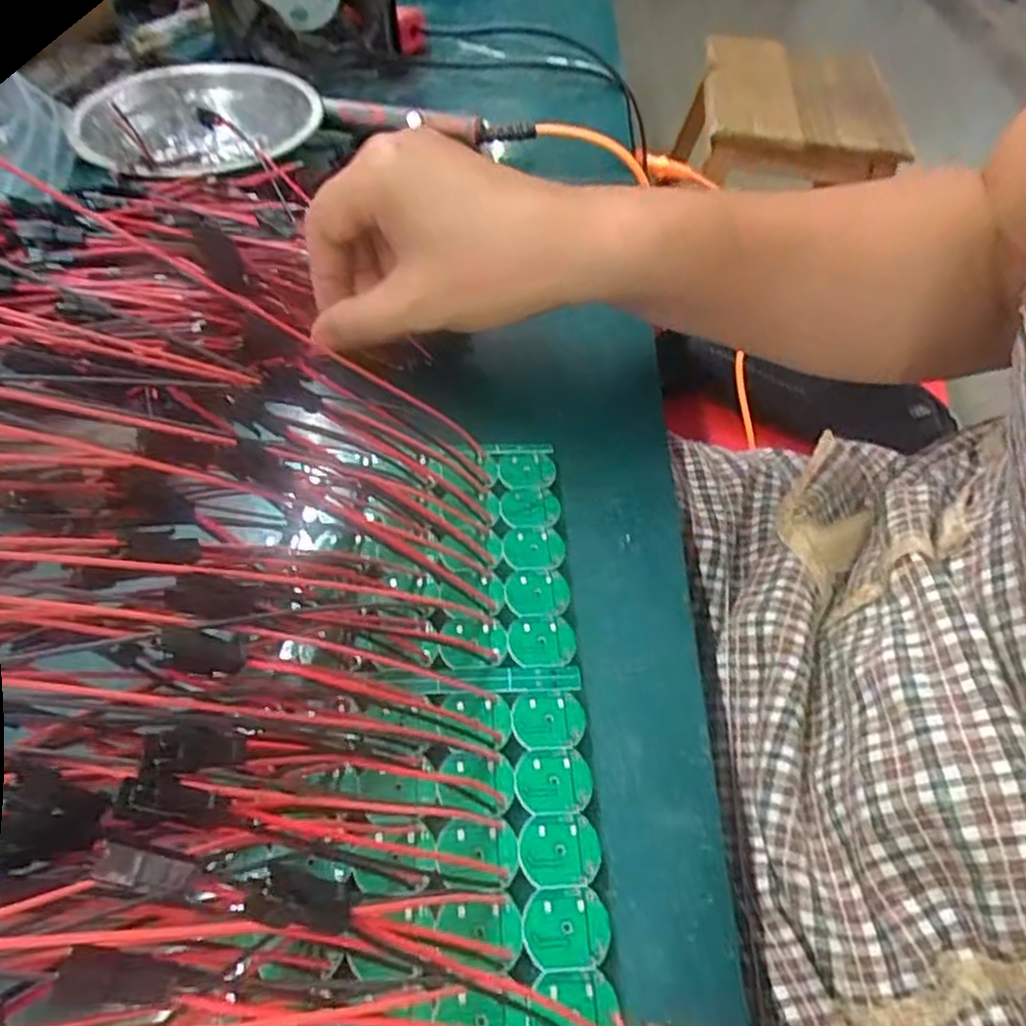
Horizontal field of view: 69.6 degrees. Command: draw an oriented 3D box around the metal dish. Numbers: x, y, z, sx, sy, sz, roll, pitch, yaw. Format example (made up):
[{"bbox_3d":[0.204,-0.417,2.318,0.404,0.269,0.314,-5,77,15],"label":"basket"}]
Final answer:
[{"bbox_3d":[-0.174,-0.200,0.402,0.106,0.039,0.125,9,52,5],"label":"metal dish"}]

